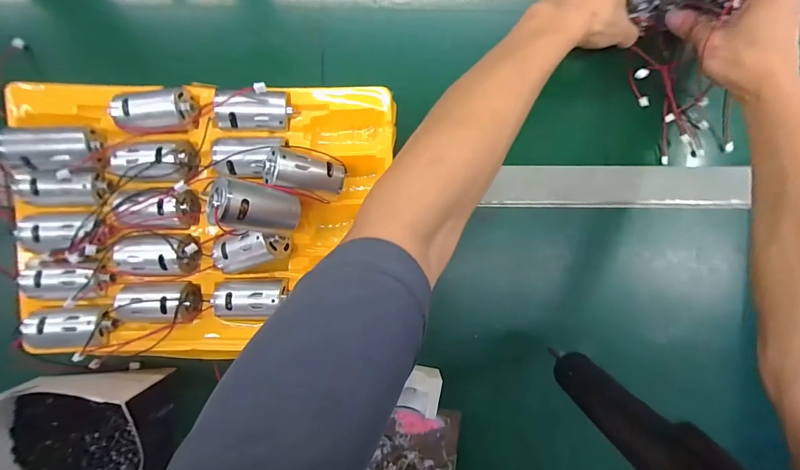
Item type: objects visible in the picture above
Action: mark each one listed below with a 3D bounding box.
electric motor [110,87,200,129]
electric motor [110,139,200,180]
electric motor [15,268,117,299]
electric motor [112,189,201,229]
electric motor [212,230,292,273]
[{"bbox_3d":[-0.208,-0.107,0.317,0.061,0.028,0.037,-1,90,0],"label":"electric motor"},{"bbox_3d":[-0.210,-0.062,0.318,0.060,0.032,0.034,-5,90,0],"label":"electric motor"},{"bbox_3d":[-0.278,0.040,0.307,0.059,0.025,0.026,-2,90,0],"label":"electric motor"},{"bbox_3d":[-0.208,-0.022,0.315,0.063,0.031,0.032,2,90,0],"label":"electric motor"},{"bbox_3d":[-0.126,0.013,0.309,0.064,0.027,0.028,-14,90,12],"label":"electric motor"}]

